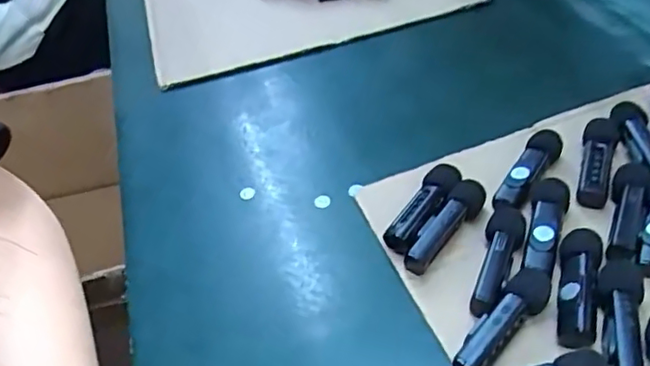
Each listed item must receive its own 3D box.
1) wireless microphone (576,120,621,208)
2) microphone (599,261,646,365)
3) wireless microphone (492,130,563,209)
[{"bbox_3d":[0.158,-0.013,0.361,0.019,0.014,0.065,14,46,23],"label":"wireless microphone"},{"bbox_3d":[0.134,0.063,0.281,0.020,0.013,0.066,11,45,19],"label":"microphone"},{"bbox_3d":[0.117,-0.010,0.356,0.016,0.012,0.064,23,50,30],"label":"wireless microphone"}]

